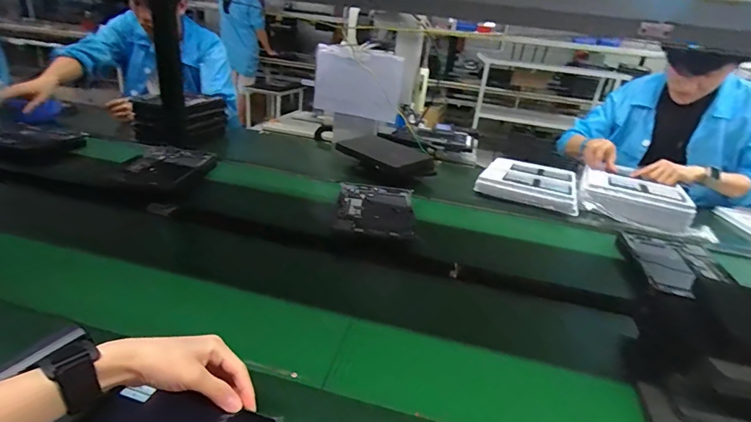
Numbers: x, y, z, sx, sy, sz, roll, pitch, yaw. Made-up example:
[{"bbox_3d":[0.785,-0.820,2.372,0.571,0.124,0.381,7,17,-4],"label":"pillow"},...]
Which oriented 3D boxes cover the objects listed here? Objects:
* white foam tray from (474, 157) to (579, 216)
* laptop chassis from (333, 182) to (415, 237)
[{"bbox_3d":[0.443,-0.084,1.152,0.259,0.046,0.303,17,27,21],"label":"white foam tray"},{"bbox_3d":[0.001,-0.001,0.877,0.163,0.021,0.243,6,25,-2],"label":"laptop chassis"}]

